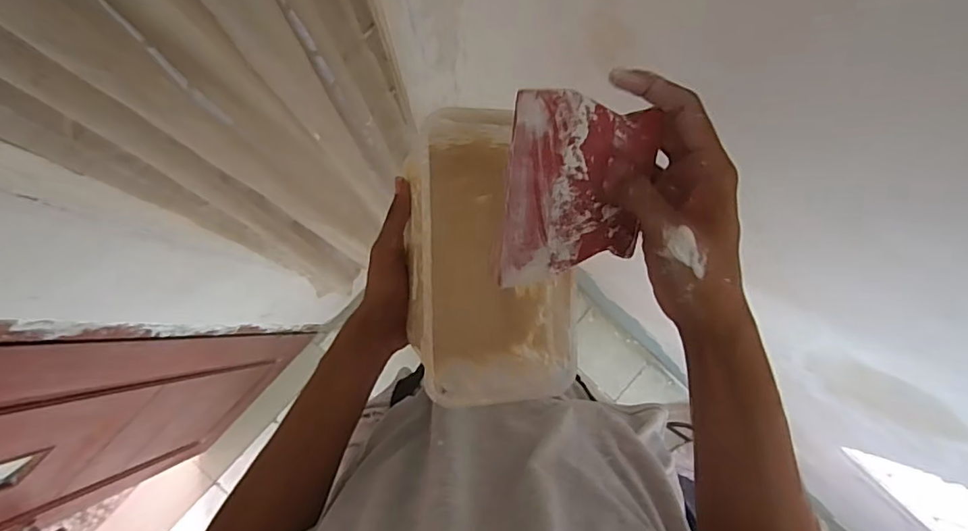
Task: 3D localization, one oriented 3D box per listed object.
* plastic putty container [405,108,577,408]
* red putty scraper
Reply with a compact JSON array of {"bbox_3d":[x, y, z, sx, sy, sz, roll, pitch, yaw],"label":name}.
[{"bbox_3d":[0.005,-0.003,0.422,0.111,0.133,0.195,-3,84,-2],"label":"plastic putty container"},{"bbox_3d":[0.061,-0.048,0.345,0.101,0.004,0.118,-7,119,-21],"label":"red putty scraper"}]

